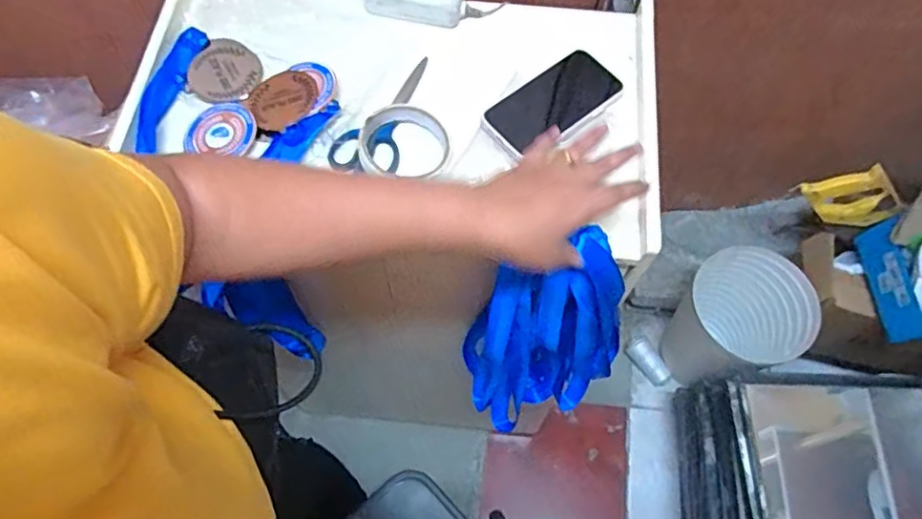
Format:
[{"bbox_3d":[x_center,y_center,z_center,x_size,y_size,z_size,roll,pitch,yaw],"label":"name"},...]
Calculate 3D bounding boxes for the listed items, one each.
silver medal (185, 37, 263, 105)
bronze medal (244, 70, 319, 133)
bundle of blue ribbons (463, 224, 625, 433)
[{"bbox_3d":[-0.241,-0.195,0.643,0.067,0.011,0.077,11,66,5],"label":"silver medal"},{"bbox_3d":[-0.176,-0.159,0.615,0.069,0.006,0.064,-3,60,5],"label":"bronze medal"},{"bbox_3d":[0.093,0.088,0.687,0.168,0.341,0.056,-8,57,-4],"label":"bundle of blue ribbons"}]

